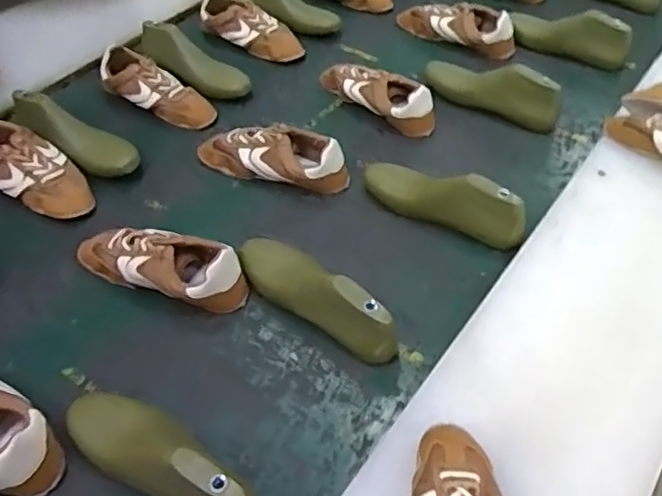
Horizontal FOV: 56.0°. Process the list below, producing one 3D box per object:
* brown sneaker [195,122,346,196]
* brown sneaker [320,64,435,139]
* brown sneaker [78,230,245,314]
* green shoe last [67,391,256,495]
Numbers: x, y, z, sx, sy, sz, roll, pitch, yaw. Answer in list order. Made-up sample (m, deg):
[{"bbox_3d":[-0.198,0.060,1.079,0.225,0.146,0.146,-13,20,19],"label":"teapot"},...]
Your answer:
[{"bbox_3d":[-0.091,-0.144,0.975,0.243,0.080,0.083,10,51,7],"label":"brown sneaker"},{"bbox_3d":[0.078,-0.274,1.082,0.228,0.067,0.072,37,59,26],"label":"brown sneaker"},{"bbox_3d":[-0.225,0.019,0.819,0.232,0.069,0.079,16,52,12],"label":"brown sneaker"},{"bbox_3d":[-0.176,0.213,0.638,0.242,0.093,0.082,29,55,21],"label":"green shoe last"}]

